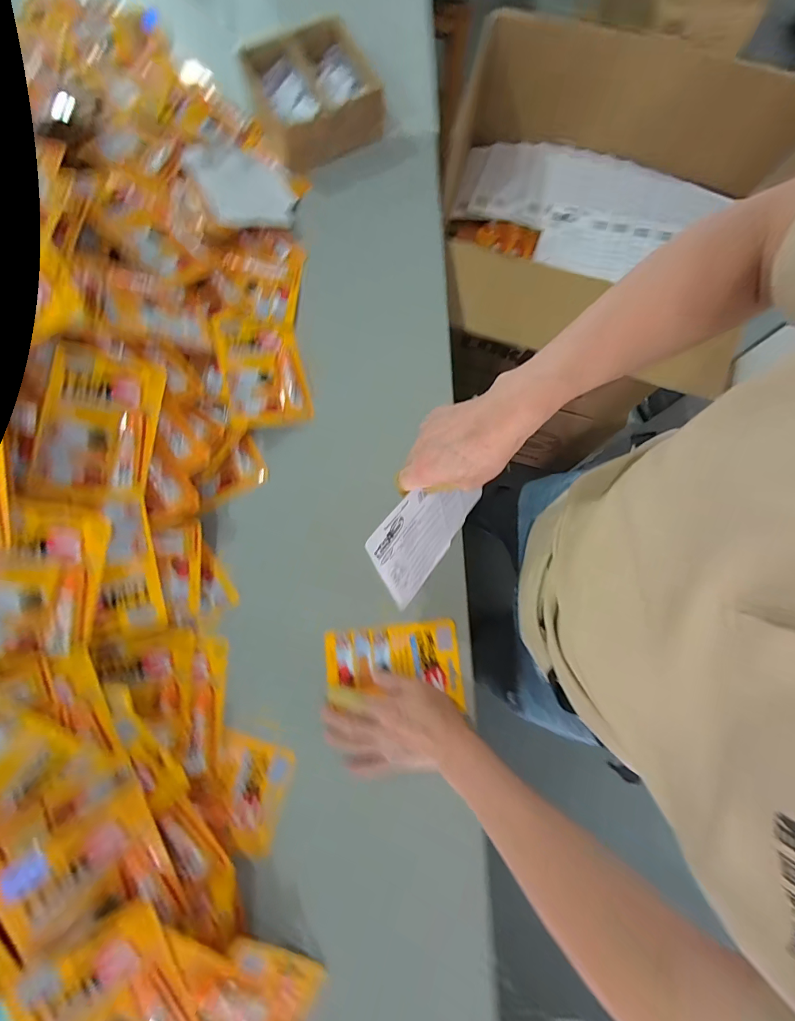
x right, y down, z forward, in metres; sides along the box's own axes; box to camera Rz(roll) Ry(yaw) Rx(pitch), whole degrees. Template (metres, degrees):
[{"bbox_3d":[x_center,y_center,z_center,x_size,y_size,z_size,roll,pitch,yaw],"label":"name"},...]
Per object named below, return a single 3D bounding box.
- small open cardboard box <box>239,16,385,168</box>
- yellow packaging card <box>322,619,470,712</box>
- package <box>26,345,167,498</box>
[{"bbox_3d":[-0.130,-0.654,0.631,0.190,0.070,0.167,-26,79,-6],"label":"small open cardboard box"},{"bbox_3d":[-0.004,0.189,0.487,0.159,0.017,0.095,-5,73,-5],"label":"yellow packaging card"},{"bbox_3d":[-0.335,-0.104,0.457,0.105,0.022,0.161,9,82,-19],"label":"package"}]

